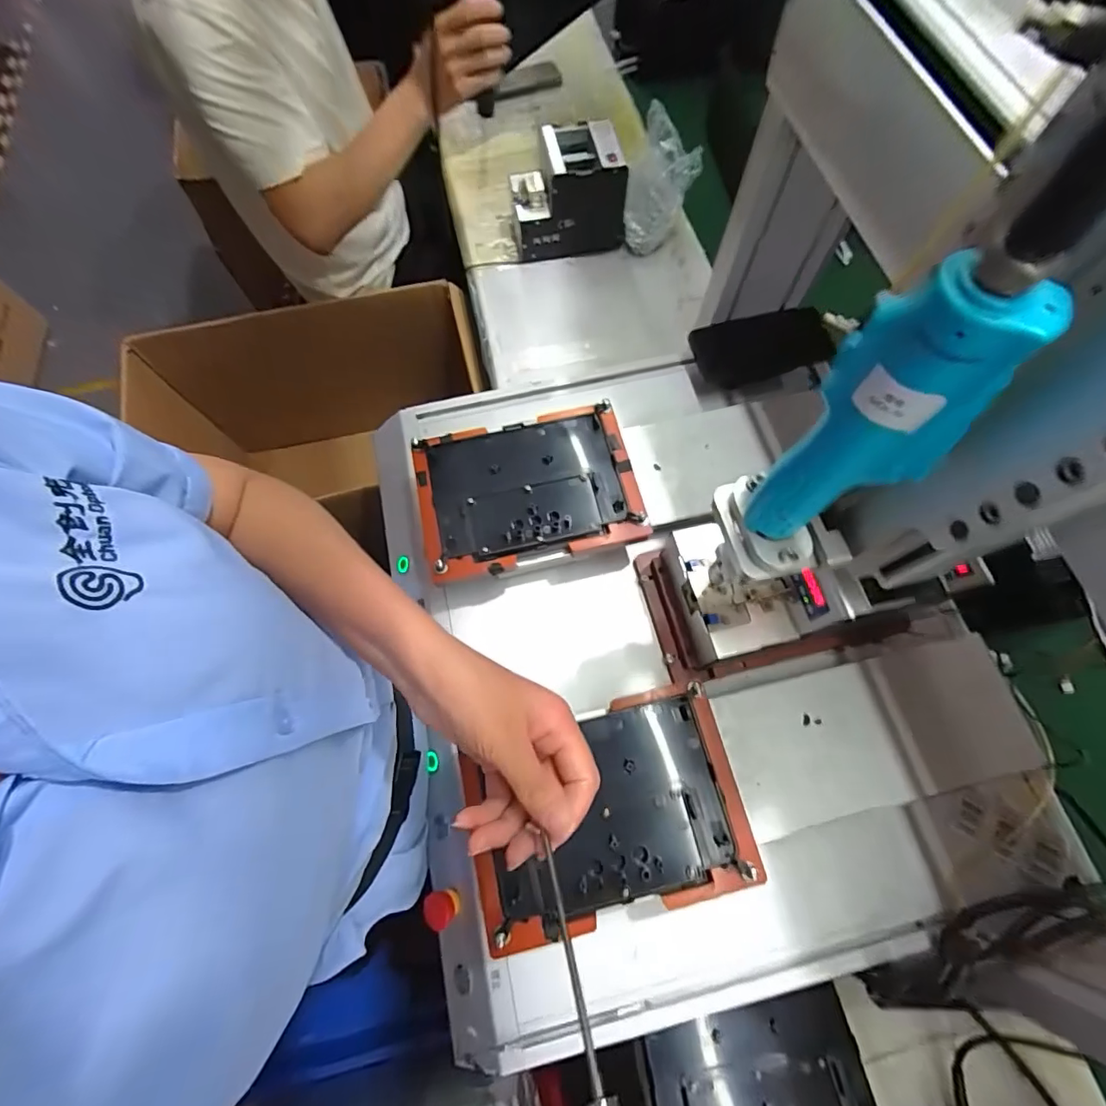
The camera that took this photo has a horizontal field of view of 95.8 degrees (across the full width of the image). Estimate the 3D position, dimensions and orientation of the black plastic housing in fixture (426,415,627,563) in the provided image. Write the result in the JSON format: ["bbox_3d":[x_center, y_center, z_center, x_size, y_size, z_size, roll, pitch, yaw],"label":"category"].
[{"bbox_3d":[-0.028,-0.068,0.507,0.181,0.009,0.135,-13,70,-4],"label":"black plastic housing in fixture"}]

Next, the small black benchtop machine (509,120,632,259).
[{"bbox_3d":[0.024,-0.624,0.874,0.193,0.157,0.128,-4,69,0],"label":"small black benchtop machine"}]

